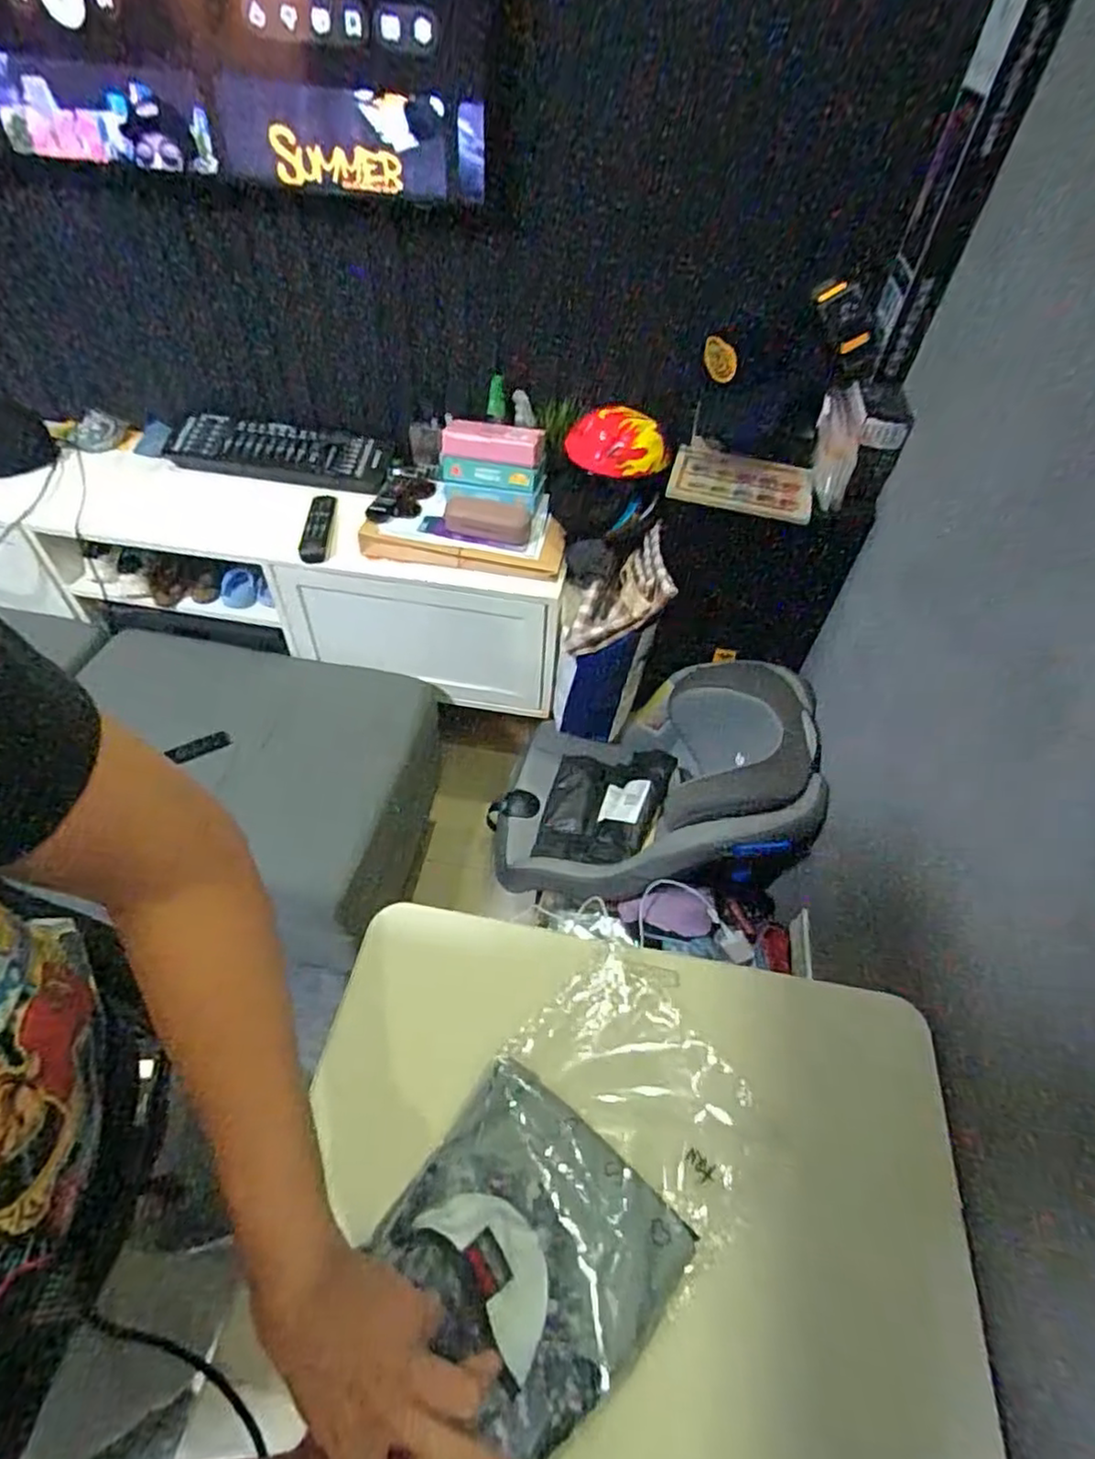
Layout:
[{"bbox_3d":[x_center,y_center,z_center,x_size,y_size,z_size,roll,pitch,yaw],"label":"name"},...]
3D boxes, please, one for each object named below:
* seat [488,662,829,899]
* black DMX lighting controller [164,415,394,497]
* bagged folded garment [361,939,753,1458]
[{"bbox_3d":[0.183,0.115,1.320,0.576,0.385,0.397,7,51,2],"label":"seat"},{"bbox_3d":[-0.580,-0.598,1.425,0.486,0.034,0.138,11,81,6],"label":"black DMX lighting controller"},{"bbox_3d":[0.041,0.367,0.567,0.222,0.078,0.328,33,57,21],"label":"bagged folded garment"}]

